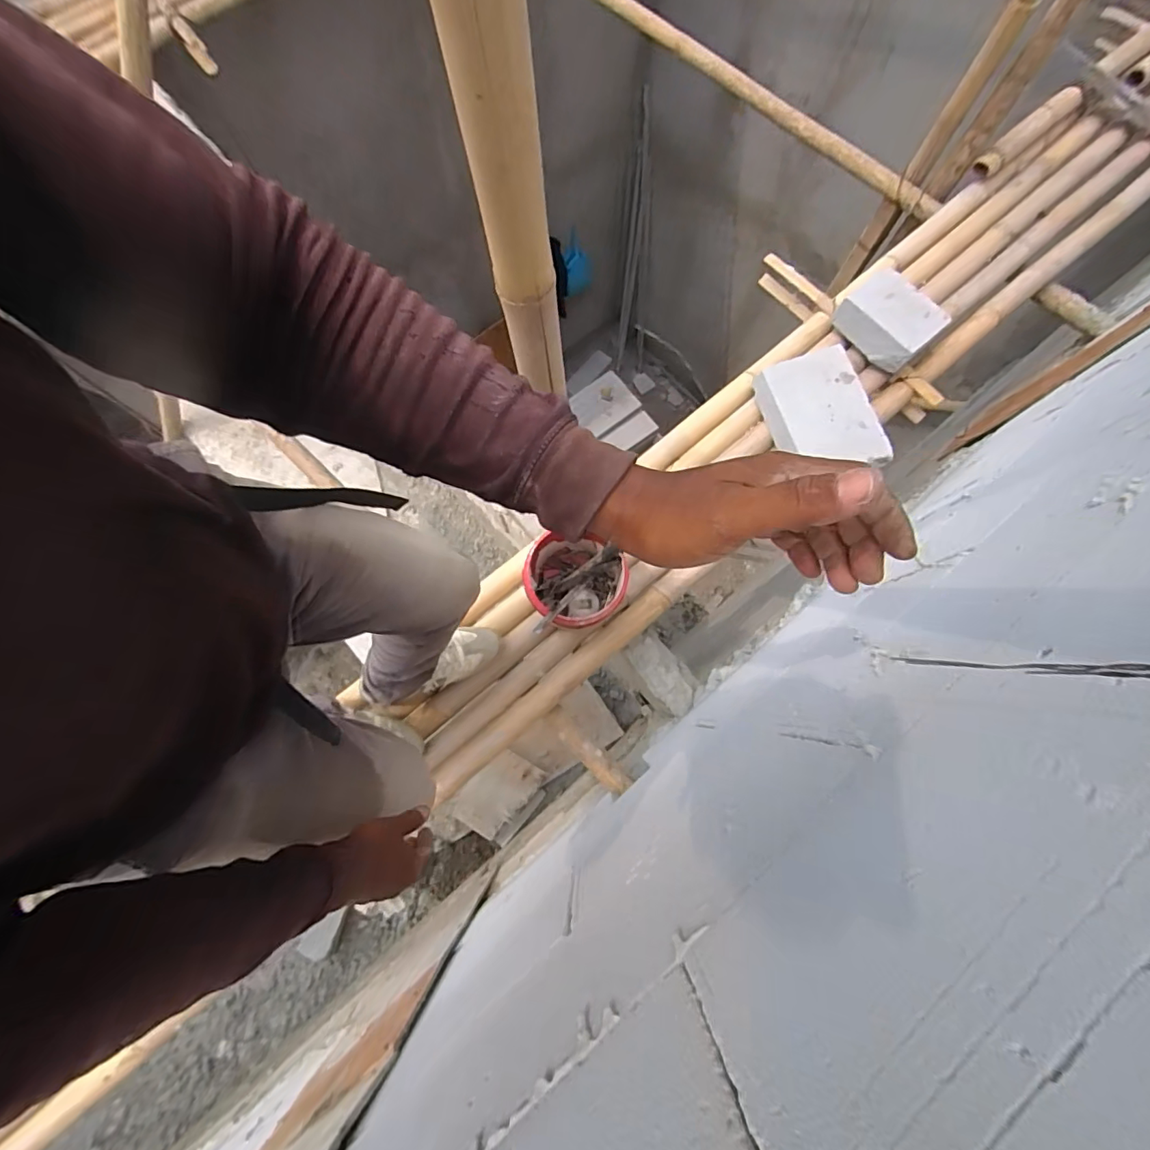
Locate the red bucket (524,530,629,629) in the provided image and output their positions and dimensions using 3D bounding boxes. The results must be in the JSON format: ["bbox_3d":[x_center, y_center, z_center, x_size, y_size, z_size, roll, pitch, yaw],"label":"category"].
[{"bbox_3d":[0.000,0.016,1.038,0.191,0.218,0.188,0,76,0],"label":"red bucket"}]

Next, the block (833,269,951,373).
[{"bbox_3d":[0.741,-0.603,1.224,0.175,0.083,0.210,-37,79,-8],"label":"block"}]

